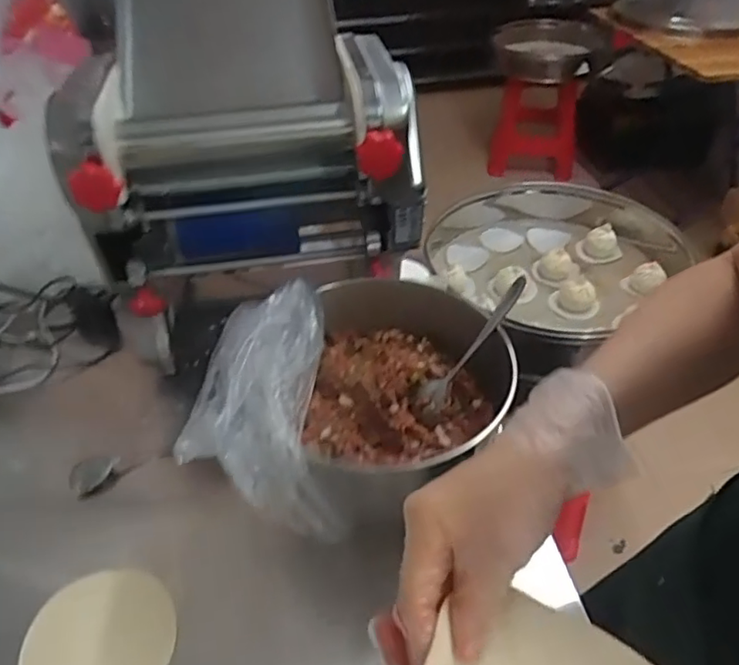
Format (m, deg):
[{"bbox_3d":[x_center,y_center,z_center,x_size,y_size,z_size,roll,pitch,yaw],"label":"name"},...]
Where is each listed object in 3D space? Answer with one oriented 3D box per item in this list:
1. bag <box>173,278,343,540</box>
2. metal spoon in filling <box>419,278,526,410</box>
[{"bbox_3d":[-0.106,0.056,0.530,0.141,0.120,0.231,-5,43,-4],"label":"bag"},{"bbox_3d":[0.103,0.011,0.583,0.020,0.154,0.028,20,22,-46],"label":"metal spoon in filling"}]

